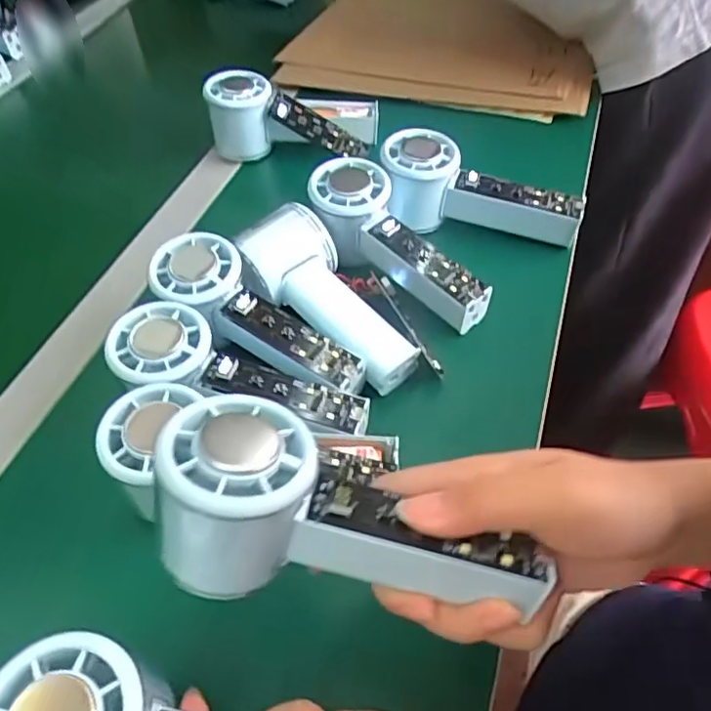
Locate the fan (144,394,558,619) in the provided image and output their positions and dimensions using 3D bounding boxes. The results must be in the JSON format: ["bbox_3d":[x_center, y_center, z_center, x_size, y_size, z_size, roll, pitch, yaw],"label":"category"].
[{"bbox_3d":[-0.003,0.065,0.230,0.146,0.046,0.063,18,52,-4],"label":"fan"}]

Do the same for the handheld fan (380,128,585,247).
[{"bbox_3d":[0.090,-0.116,0.453,0.153,0.061,0.062,17,53,1],"label":"handheld fan"}]

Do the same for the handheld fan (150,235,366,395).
[{"bbox_3d":[-0.063,-0.021,0.378,0.156,0.043,0.054,33,59,11],"label":"handheld fan"}]

